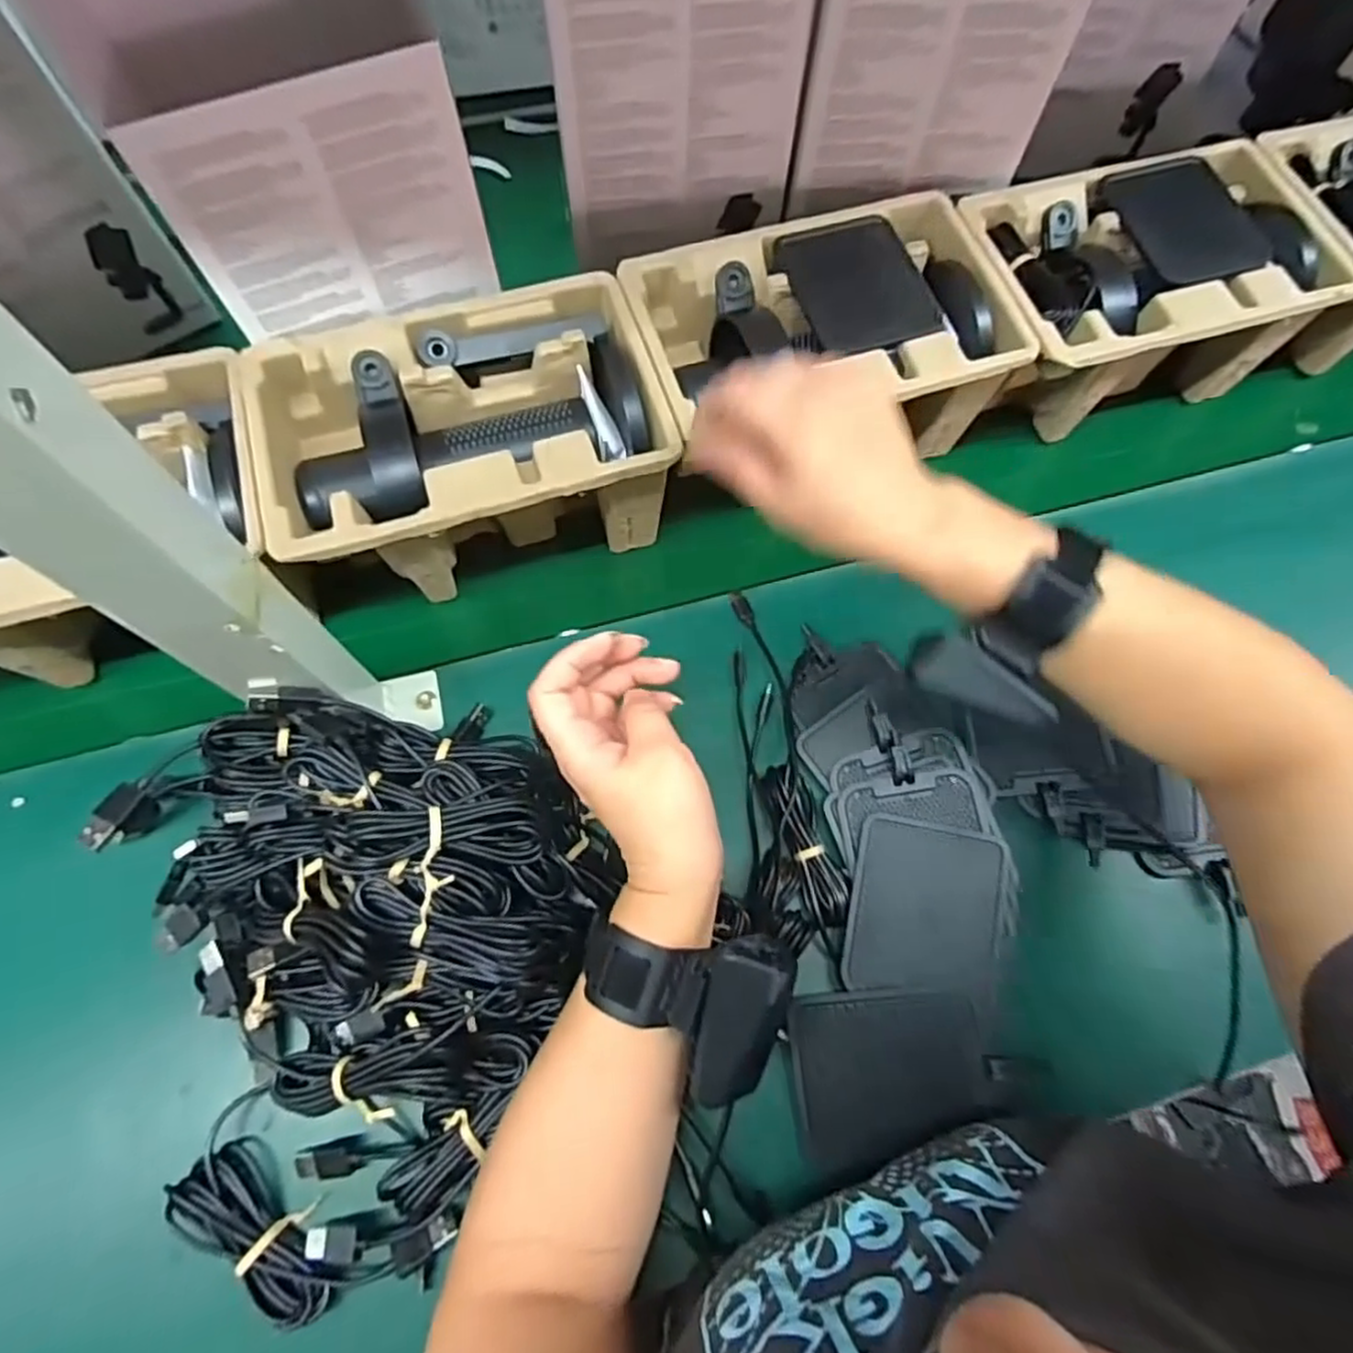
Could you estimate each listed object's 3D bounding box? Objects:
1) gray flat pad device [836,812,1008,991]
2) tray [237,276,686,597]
[{"bbox_3d":[0.136,0.126,0.397,0.077,0.014,0.091,13,69,2],"label":"gray flat pad device"},{"bbox_3d":[-0.124,-0.137,0.456,0.224,0.099,0.148,-16,71,-8],"label":"tray"}]

